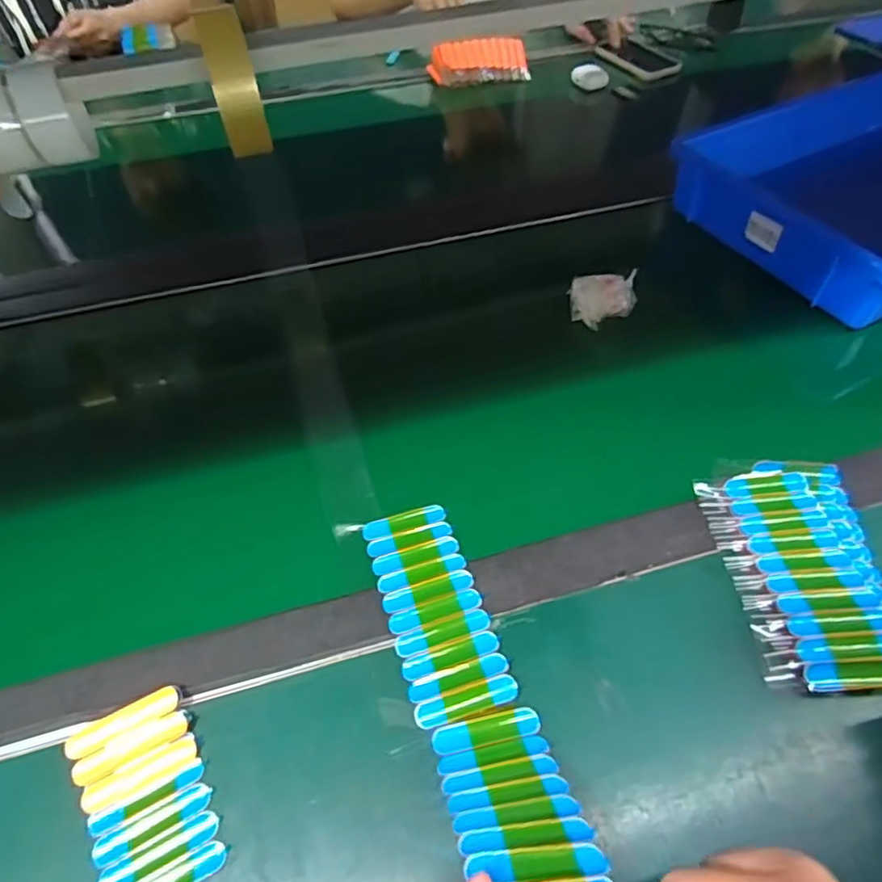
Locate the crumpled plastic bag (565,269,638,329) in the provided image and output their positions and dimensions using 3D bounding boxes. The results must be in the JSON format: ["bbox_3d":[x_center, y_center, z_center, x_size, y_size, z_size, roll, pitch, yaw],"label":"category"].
[{"bbox_3d":[0.159,-0.141,0.571,0.058,0.043,0.037,2,52,2],"label":"crumpled plastic bag"}]

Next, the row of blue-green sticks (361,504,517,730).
[{"bbox_3d":[-0.005,0.108,0.392,0.064,0.011,0.151,-15,54,-11],"label":"row of blue-green sticks"}]

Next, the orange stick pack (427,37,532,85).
[{"bbox_3d":[0.063,-0.632,0.972,0.168,0.043,0.086,-5,51,-1],"label":"orange stick pack"}]

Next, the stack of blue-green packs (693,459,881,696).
[{"bbox_3d":[0.250,0.084,0.397,0.105,0.024,0.161,-1,52,-1],"label":"stack of blue-green packs"}]

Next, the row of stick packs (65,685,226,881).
[{"bbox_3d":[-0.166,0.200,0.324,0.062,0.014,0.101,-24,56,-17],"label":"row of stick packs"}]

